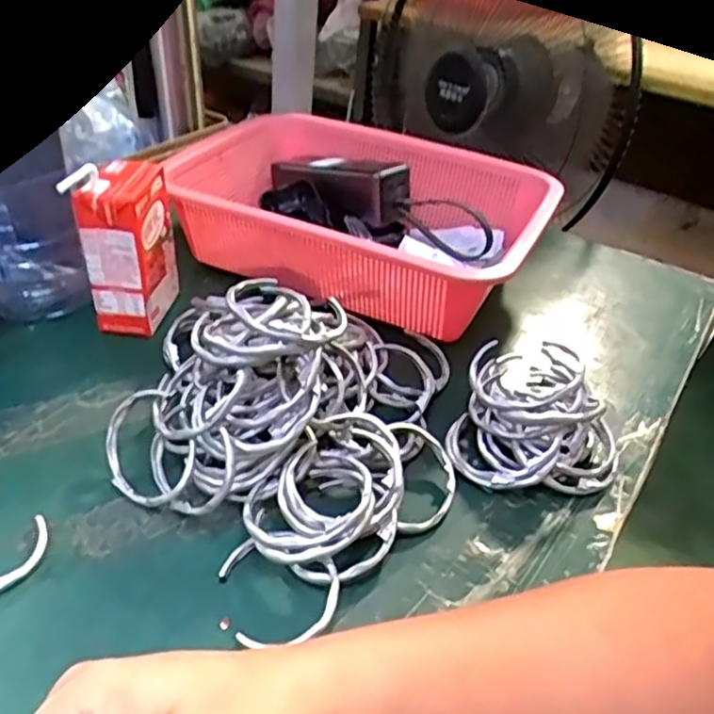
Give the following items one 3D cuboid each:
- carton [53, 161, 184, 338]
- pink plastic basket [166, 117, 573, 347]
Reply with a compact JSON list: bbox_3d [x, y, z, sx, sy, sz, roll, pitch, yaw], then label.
[{"bbox_3d":[-0.164,-0.078,0.488,0.043,0.117,0.073,8,37,4],"label":"carton"},{"bbox_3d":[0.008,-0.125,0.585,0.300,0.081,0.215,21,39,19],"label":"pink plastic basket"}]

